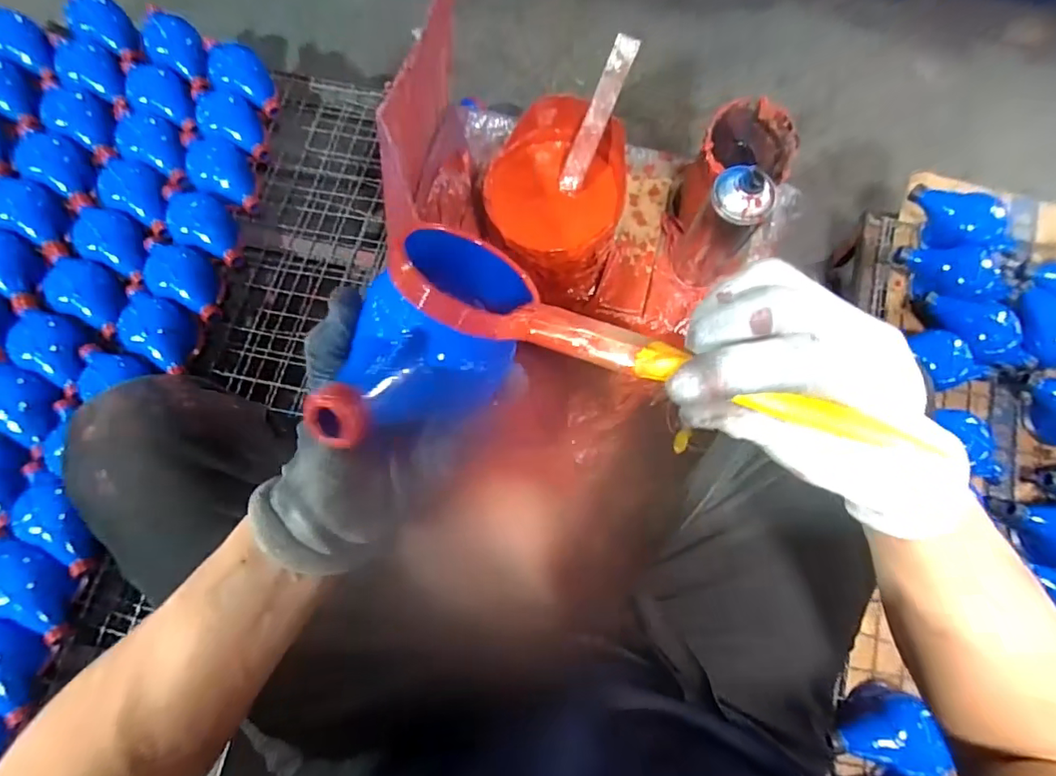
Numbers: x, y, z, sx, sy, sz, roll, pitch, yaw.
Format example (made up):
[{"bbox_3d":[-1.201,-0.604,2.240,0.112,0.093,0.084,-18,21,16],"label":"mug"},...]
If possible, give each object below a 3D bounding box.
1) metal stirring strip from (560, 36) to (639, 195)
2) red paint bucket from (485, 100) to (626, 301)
[{"bbox_3d":[0.074,-0.290,0.564,0.027,0.007,0.156,33,120,14],"label":"metal stirring strip"},{"bbox_3d":[0.032,-0.212,0.610,0.152,0.132,0.173,-2,74,-1],"label":"red paint bucket"}]

